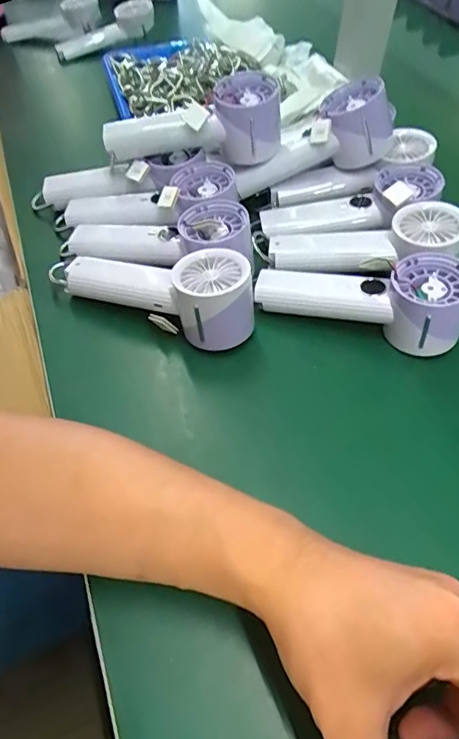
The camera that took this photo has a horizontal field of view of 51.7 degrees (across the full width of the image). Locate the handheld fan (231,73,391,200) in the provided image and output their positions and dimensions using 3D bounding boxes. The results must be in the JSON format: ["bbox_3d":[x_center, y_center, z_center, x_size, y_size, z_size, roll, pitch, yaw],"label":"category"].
[{"bbox_3d":[0.083,-0.225,0.482,0.163,0.058,0.057,-24,54,11],"label":"handheld fan"}]

